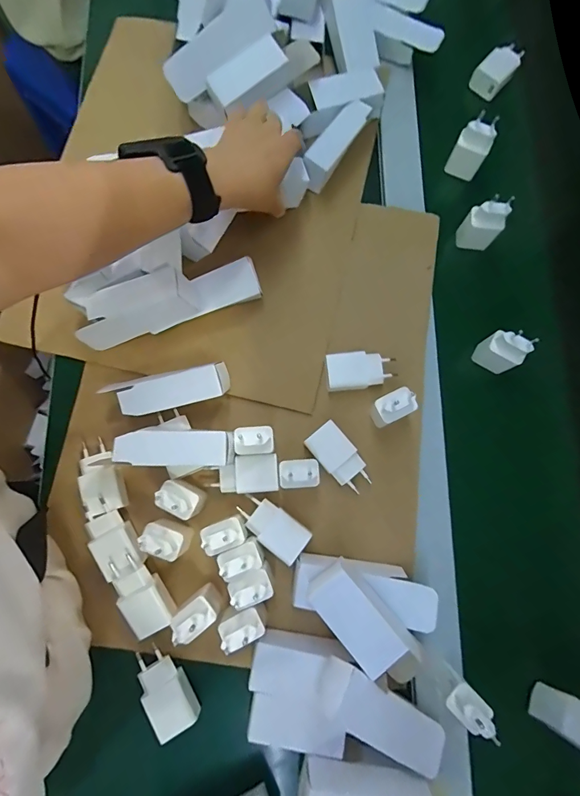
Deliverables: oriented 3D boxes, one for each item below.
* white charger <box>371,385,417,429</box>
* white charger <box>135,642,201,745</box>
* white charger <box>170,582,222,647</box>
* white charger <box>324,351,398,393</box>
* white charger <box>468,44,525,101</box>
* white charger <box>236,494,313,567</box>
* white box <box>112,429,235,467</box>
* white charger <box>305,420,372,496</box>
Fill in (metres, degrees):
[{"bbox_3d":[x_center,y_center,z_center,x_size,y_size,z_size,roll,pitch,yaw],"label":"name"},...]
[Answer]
[{"bbox_3d":[0.108,0.010,0.404,0.036,0.067,0.028,-26,81,-5],"label":"white charger"},{"bbox_3d":[-0.121,0.285,0.380,0.041,0.027,0.076,-28,81,-5],"label":"white charger"},{"bbox_3d":[-0.086,0.205,0.367,0.040,0.065,0.028,-42,83,-7],"label":"white charger"},{"bbox_3d":[0.078,-0.030,0.431,0.078,0.026,0.039,-8,80,-1],"label":"white charger"},{"bbox_3d":[0.287,-0.452,0.530,0.040,0.027,0.080,39,82,6],"label":"white charger"},{"bbox_3d":[-0.018,0.133,0.402,0.076,0.023,0.038,37,82,6],"label":"white charger"},{"bbox_3d":[-0.111,0.050,0.381,0.109,0.033,0.034,1,80,0],"label":"white box"},{"bbox_3d":[0.052,0.065,0.412,0.039,0.024,0.075,-38,82,-6],"label":"white charger"}]

